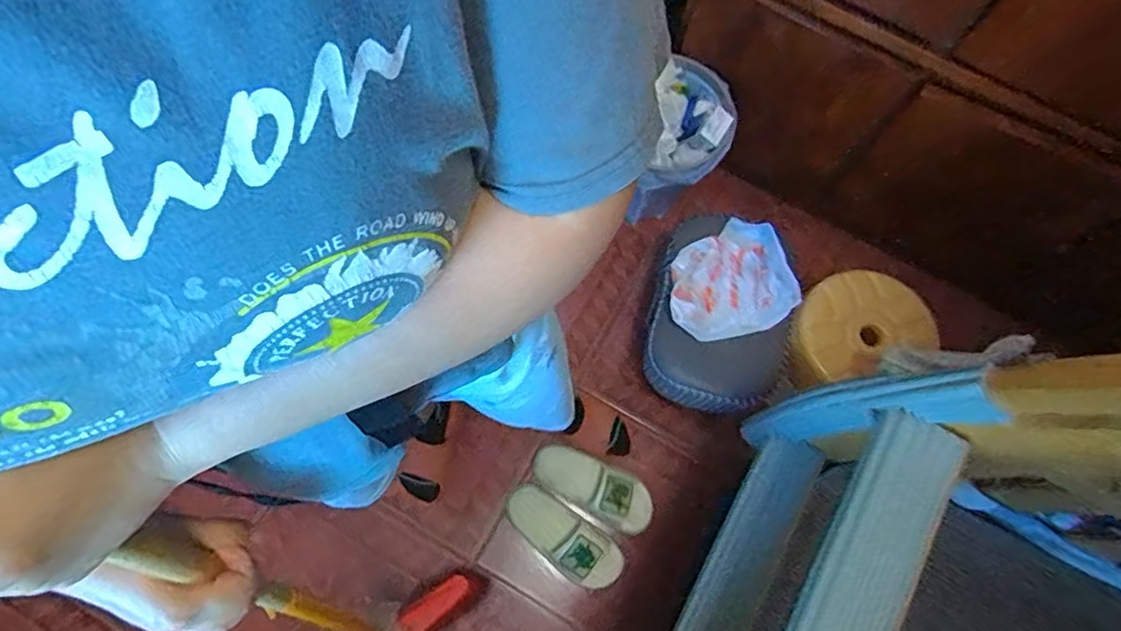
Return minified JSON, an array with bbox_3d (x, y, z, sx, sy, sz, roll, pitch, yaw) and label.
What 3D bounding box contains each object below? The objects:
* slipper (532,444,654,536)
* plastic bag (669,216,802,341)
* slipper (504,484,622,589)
[{"bbox_3d":[0.064,0.331,1.168,0.249,0.072,0.102,28,74,6],"label":"slipper"},{"bbox_3d":[0.301,-0.062,1.085,0.233,0.061,0.206,-19,75,-8],"label":"plastic bag"},{"bbox_3d":[0.003,0.426,1.136,0.248,0.071,0.105,33,75,8],"label":"slipper"}]

